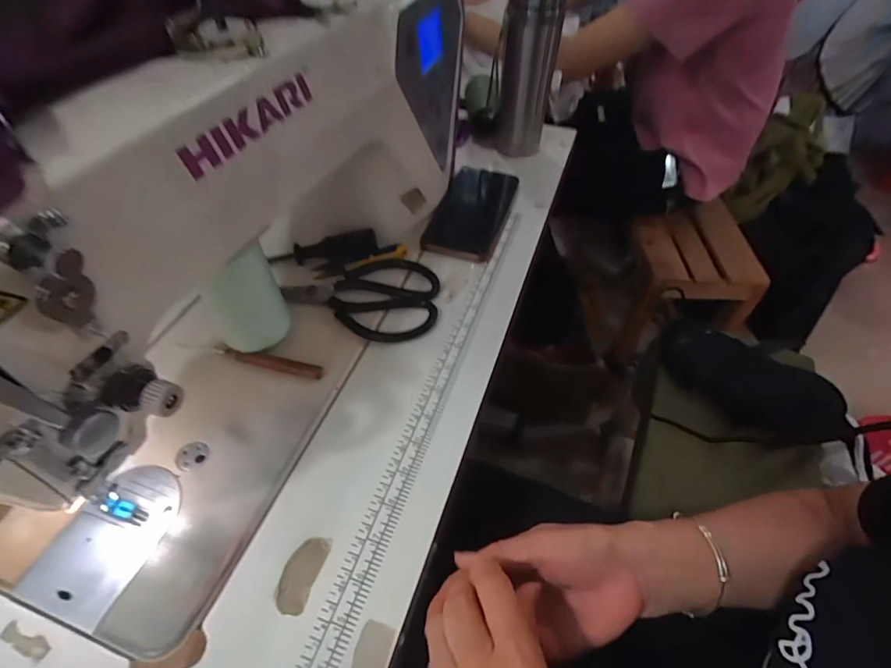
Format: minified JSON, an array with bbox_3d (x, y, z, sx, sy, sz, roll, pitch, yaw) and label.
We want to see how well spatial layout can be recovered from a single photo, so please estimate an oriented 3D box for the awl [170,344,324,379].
[{"bbox_3d":[-0.169,0.021,0.400,0.135,0.011,0.011,11,51,10],"label":"awl"}]

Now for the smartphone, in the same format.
[{"bbox_3d":[0.029,-0.144,0.541,0.077,0.012,0.158,14,51,12],"label":"smartphone"}]

